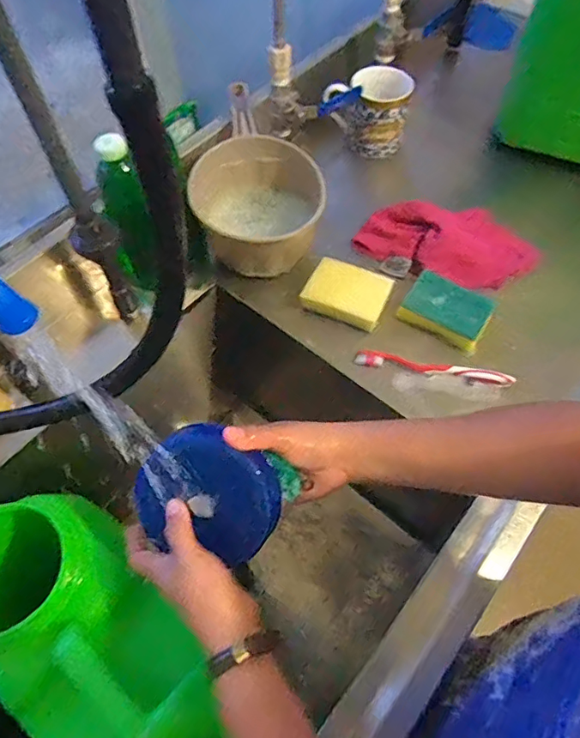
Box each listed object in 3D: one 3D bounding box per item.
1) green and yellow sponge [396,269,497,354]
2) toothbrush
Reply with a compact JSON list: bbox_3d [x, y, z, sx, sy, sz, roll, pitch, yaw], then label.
[{"bbox_3d":[0.199,-0.076,0.633,0.104,0.028,0.075,29,64,18],"label":"green and yellow sponge"},{"bbox_3d":[0.174,-0.002,0.609,0.186,0.011,0.022,10,60,8],"label":"toothbrush"}]

